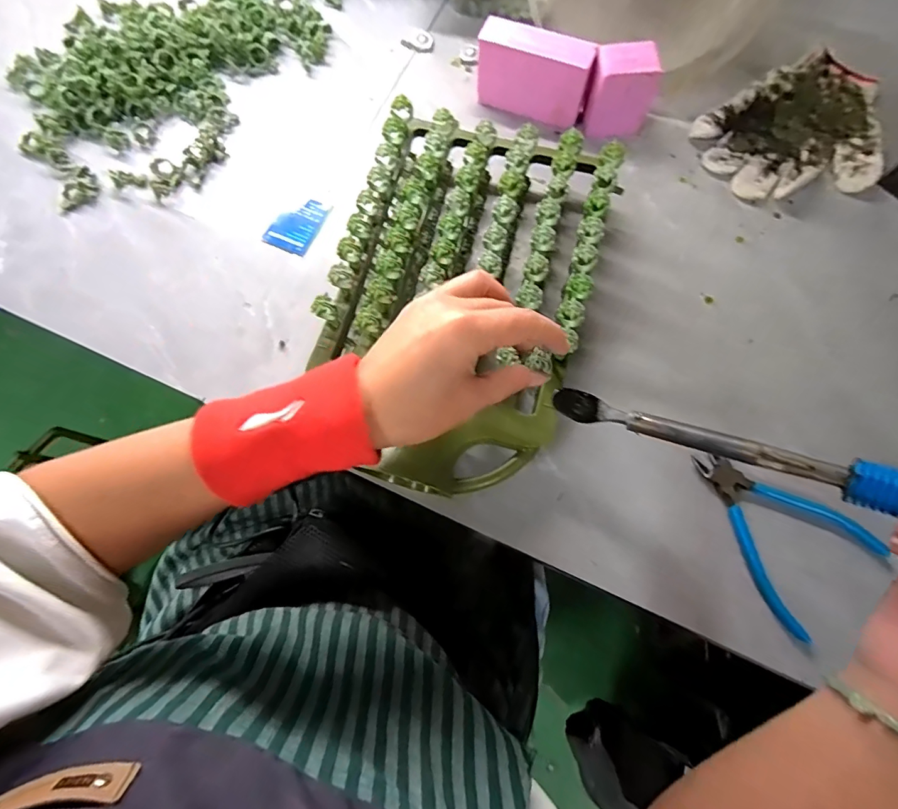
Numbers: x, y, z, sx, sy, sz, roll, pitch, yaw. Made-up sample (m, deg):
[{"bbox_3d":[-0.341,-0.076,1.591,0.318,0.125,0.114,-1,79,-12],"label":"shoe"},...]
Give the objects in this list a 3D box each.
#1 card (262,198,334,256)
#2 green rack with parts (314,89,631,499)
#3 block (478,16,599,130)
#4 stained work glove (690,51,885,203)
[{"bbox_3d":[-0.151,-0.181,0.454,0.046,0.004,0.062,26,78,8],"label":"card"},{"bbox_3d":[0.009,-0.090,0.386,0.200,0.076,0.319,15,77,6],"label":"green rack with parts"},{"bbox_3d":[0.083,-0.325,0.450,0.108,0.069,0.036,17,77,6],"label":"block"},{"bbox_3d":[0.359,-0.270,0.455,0.190,0.018,0.146,-33,77,-6],"label":"stained work glove"}]

